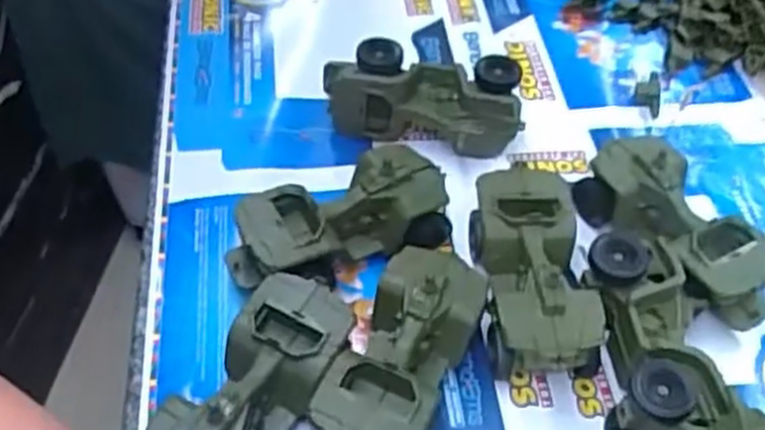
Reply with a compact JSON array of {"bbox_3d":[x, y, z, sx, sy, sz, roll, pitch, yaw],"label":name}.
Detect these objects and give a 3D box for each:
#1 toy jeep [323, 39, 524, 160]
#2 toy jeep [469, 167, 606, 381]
[{"bbox_3d":[0.037,-0.109,0.765,0.189,0.080,0.072,9,51,5],"label":"toy jeep"},{"bbox_3d":[0.121,0.049,0.643,0.086,0.078,0.177,0,51,-3],"label":"toy jeep"}]

